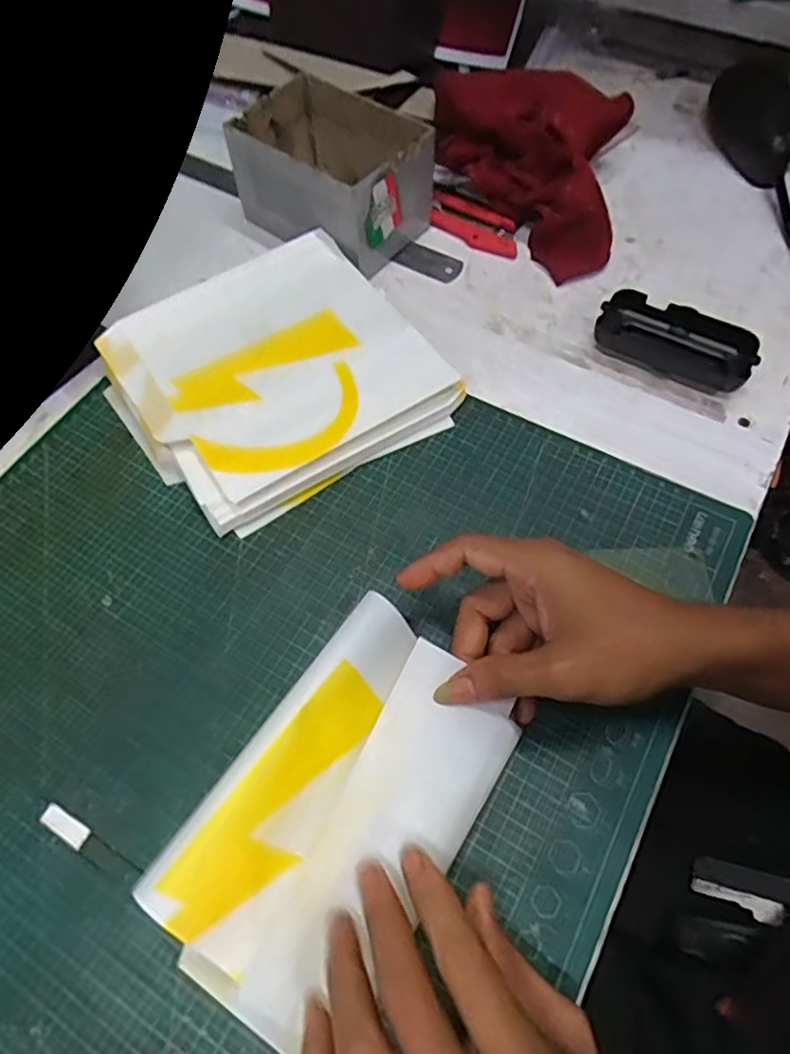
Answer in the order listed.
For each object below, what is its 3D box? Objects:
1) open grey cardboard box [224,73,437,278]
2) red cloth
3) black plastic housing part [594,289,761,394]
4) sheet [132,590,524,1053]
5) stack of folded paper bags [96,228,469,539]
[{"bbox_3d":[-0.058,-0.298,0.536,0.161,0.082,0.111,34,66,18],"label":"open grey cardboard box"},{"bbox_3d":[0.107,-0.319,0.551,0.176,0.070,0.192,11,62,6],"label":"red cloth"},{"bbox_3d":[0.205,-0.136,0.470,0.108,0.030,0.050,28,65,15],"label":"black plastic housing part"},{"bbox_3d":[-0.026,0.129,0.303,0.109,0.030,0.179,33,66,17],"label":"sheet"},{"bbox_3d":[-0.087,-0.111,0.458,0.203,0.033,0.194,-30,65,-15],"label":"stack of folded paper bags"}]

